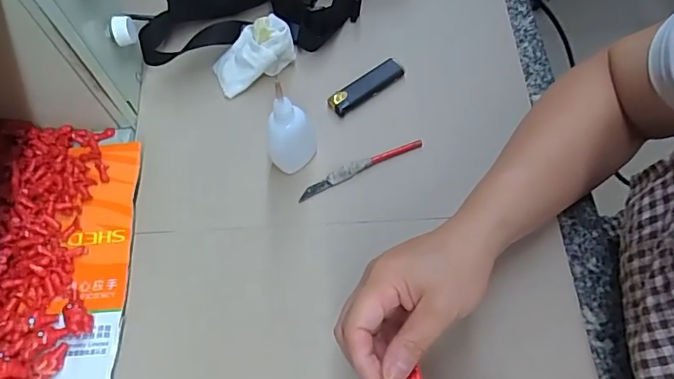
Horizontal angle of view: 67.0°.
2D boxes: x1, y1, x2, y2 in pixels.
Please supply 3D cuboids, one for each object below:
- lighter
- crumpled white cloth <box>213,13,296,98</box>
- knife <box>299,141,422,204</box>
[{"bbox_3d":[0.028,-0.100,0.495,0.078,0.014,0.021,-35,65,-14],"label":"lighter"},{"bbox_3d":[-0.085,-0.137,0.503,0.079,0.051,0.048,-29,64,-11],"label":"crumpled white cloth"},{"bbox_3d":[0.021,-0.020,0.456,0.120,0.012,0.011,-24,63,-9],"label":"knife"}]

